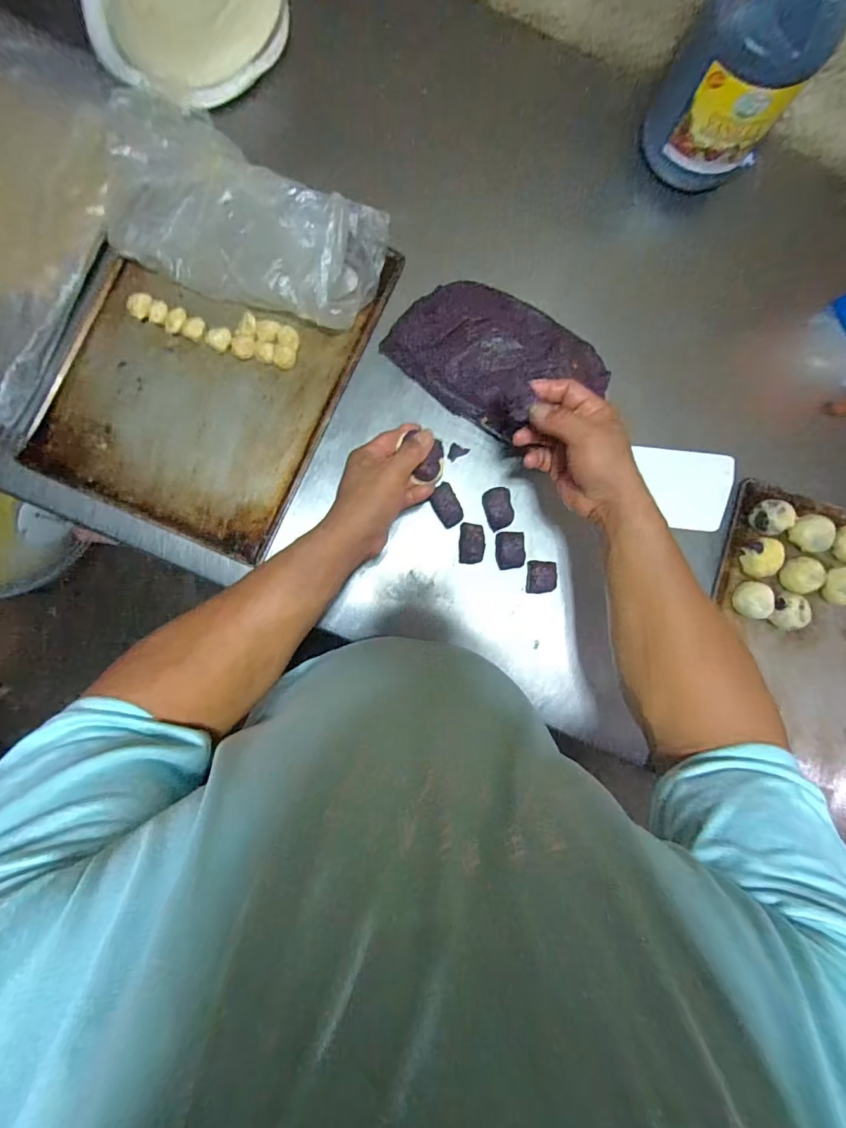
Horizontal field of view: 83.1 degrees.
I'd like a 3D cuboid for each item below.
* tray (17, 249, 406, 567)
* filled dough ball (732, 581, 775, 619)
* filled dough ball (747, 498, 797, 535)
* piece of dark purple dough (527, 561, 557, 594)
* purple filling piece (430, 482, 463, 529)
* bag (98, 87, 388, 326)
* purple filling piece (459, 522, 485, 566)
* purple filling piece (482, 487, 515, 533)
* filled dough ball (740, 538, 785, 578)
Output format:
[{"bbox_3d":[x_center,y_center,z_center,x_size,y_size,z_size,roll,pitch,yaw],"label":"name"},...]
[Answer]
[{"bbox_3d":[-0.269,-0.246,0.604,0.322,0.017,0.407,24,87,-2],"label":"tray"},{"bbox_3d":[0.422,0.046,0.611,0.039,0.027,0.045,5,88,-3],"label":"filled dough ball"},{"bbox_3d":[0.448,-0.060,0.618,0.045,0.032,0.043,0,88,-3],"label":"filled dough ball"},{"bbox_3d":[0.154,0.018,0.614,0.037,0.018,0.042,6,88,-3],"label":"piece of dark purple dough"},{"bbox_3d":[0.031,-0.074,0.612,0.031,0.015,0.051,-32,90,-3],"label":"purple filling piece"},{"bbox_3d":[-0.215,-0.418,0.566,0.328,0.105,0.181,20,87,-2],"label":"bag"},{"bbox_3d":[0.064,-0.026,0.611,0.034,0.017,0.051,0,88,-3],"label":"purple filling piece"},{"bbox_3d":[0.099,-0.072,0.615,0.036,0.013,0.053,-14,89,-3],"label":"purple filling piece"},{"bbox_3d":[0.436,-0.008,0.615,0.042,0.026,0.048,-10,89,-3],"label":"filled dough ball"}]

